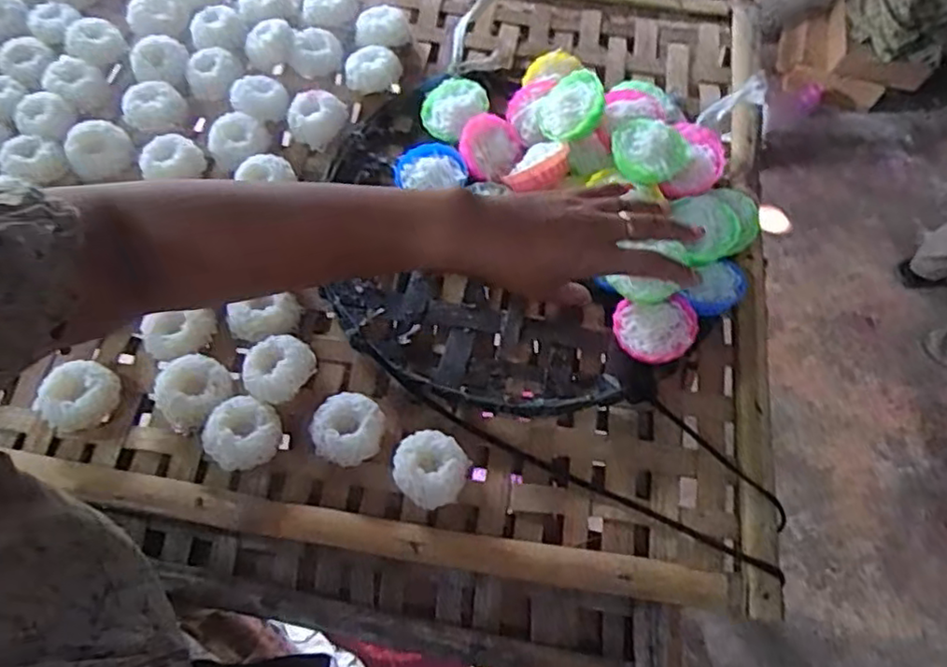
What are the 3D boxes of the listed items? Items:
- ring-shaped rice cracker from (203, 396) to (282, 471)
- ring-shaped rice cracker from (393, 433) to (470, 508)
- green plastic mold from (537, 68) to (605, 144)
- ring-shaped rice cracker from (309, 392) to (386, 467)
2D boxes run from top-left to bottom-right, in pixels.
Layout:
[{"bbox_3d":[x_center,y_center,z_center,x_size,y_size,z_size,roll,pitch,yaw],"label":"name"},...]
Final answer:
[{"bbox_3d":[-0.165,0.072,0.471,0.045,0.023,0.051,27,65,11],"label":"ring-shaped rice cracker"},{"bbox_3d":[-0.031,0.097,0.467,0.051,0.029,0.049,1,63,-2],"label":"ring-shaped rice cracker"},{"bbox_3d":[0.082,-0.193,0.557,0.060,0.019,0.064,-24,57,42],"label":"green plastic mold"},{"bbox_3d":[-0.092,0.071,0.481,0.048,0.027,0.048,1,63,-2],"label":"ring-shaped rice cracker"}]

